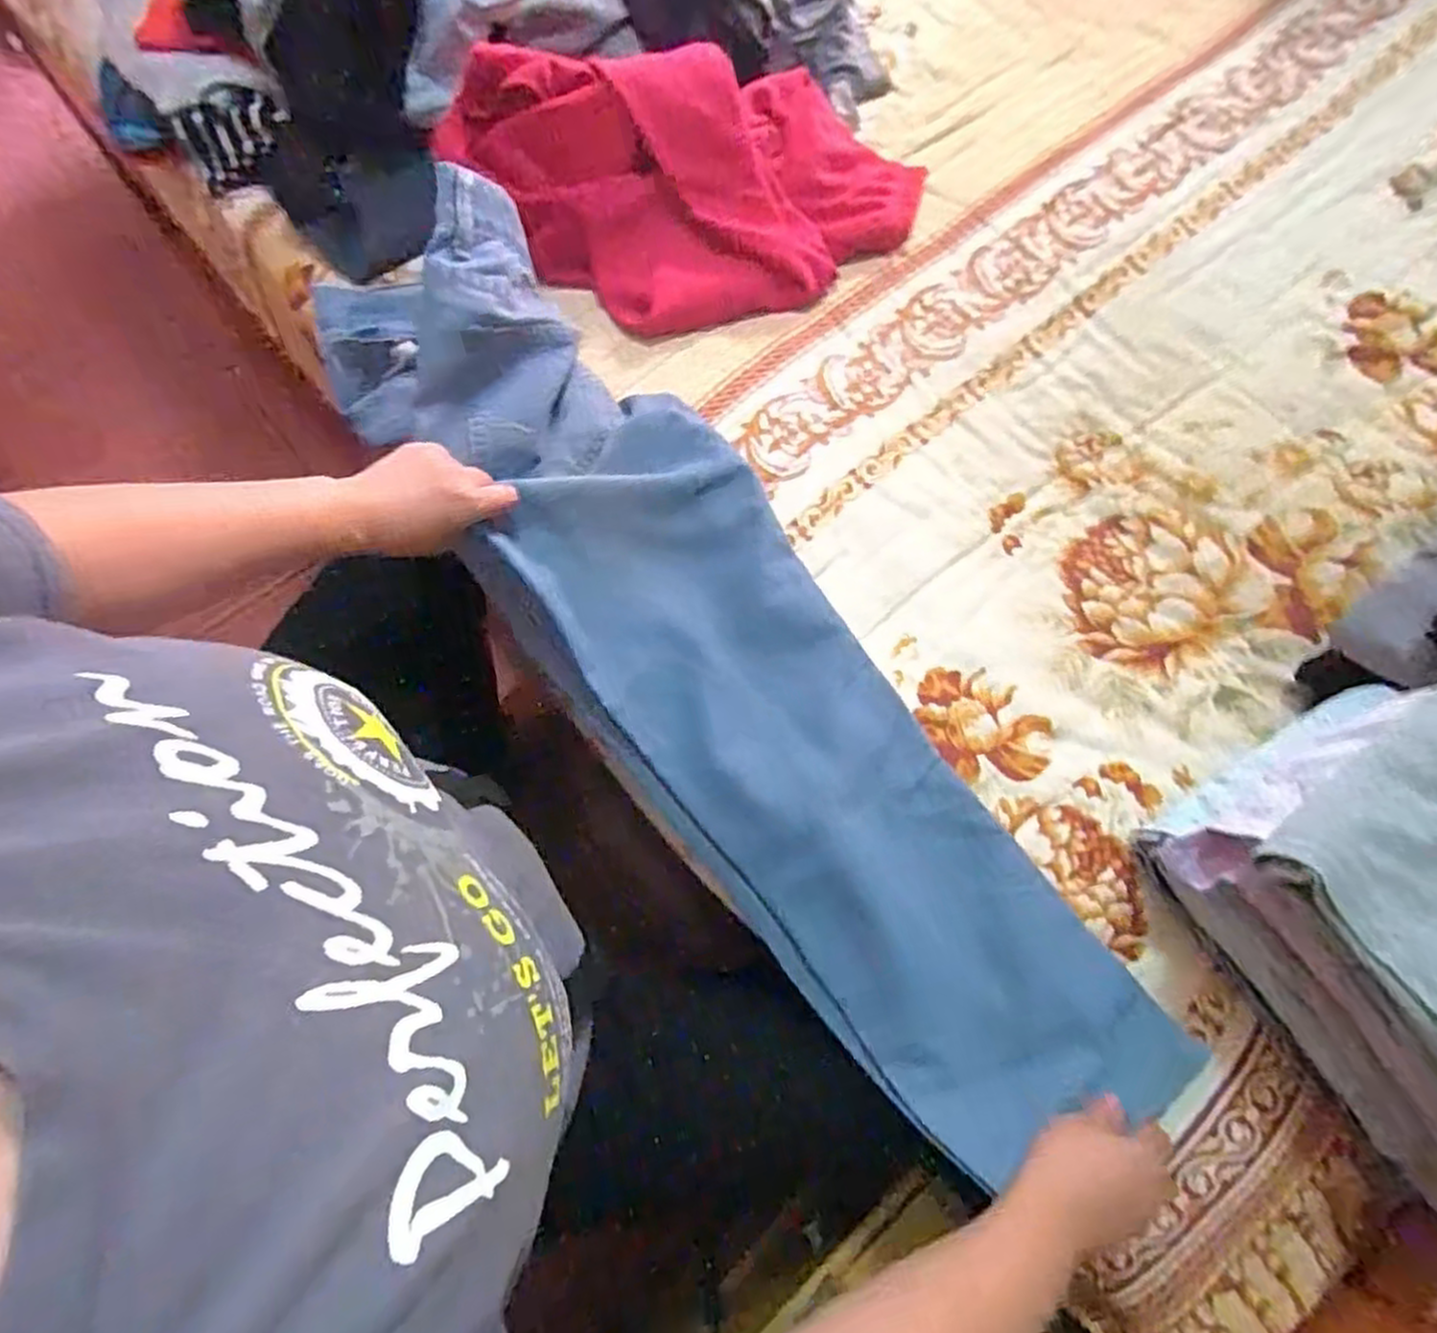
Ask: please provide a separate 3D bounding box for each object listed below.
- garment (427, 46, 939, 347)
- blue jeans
[{"bbox_3d":[-0.018,-0.445,0.693,0.442,0.113,0.217,-11,74,-5],"label":"garment"},{"bbox_3d":[0.013,0.000,0.569,0.191,0.113,0.763,-35,83,-11],"label":"blue jeans"}]

